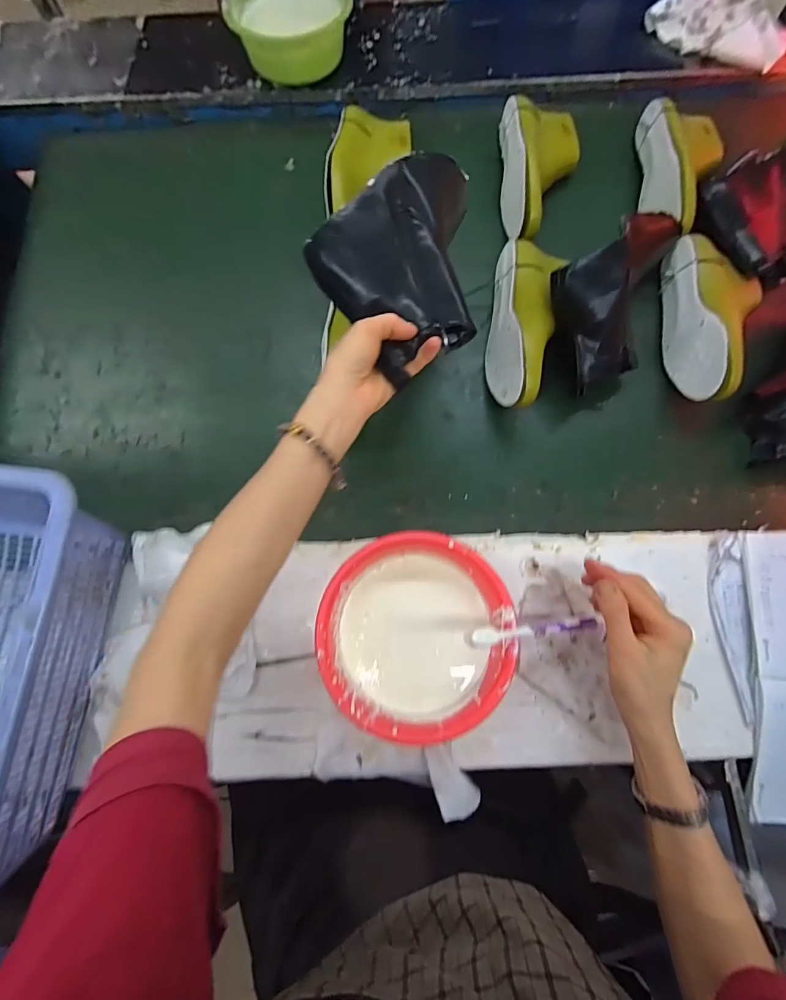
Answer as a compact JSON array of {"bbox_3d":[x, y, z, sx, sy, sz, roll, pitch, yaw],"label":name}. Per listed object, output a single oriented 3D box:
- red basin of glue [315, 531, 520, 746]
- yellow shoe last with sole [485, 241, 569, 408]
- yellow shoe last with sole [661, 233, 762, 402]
[{"bbox_3d":[0.023,0.136,0.442,0.184,0.072,0.187,0,75,1],"label":"red basin of glue"},{"bbox_3d":[0.169,-0.226,0.565,0.075,0.087,0.242,8,75,3],"label":"yellow shoe last with sole"},{"bbox_3d":[0.434,-0.236,0.564,0.114,0.082,0.250,7,75,2],"label":"yellow shoe last with sole"}]

